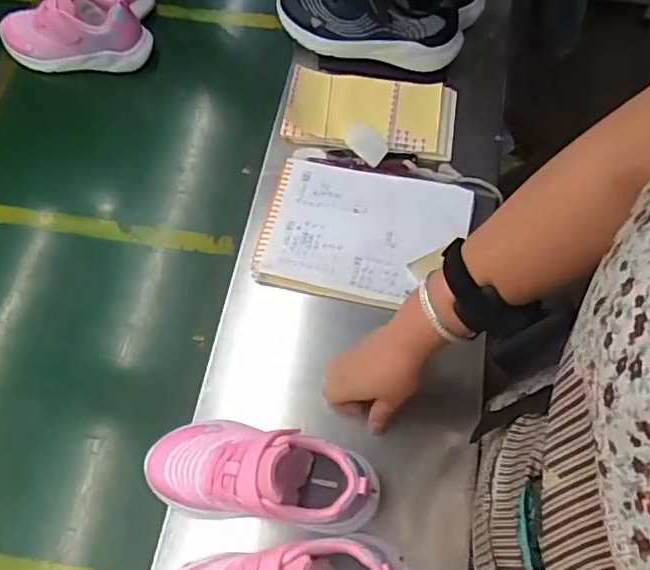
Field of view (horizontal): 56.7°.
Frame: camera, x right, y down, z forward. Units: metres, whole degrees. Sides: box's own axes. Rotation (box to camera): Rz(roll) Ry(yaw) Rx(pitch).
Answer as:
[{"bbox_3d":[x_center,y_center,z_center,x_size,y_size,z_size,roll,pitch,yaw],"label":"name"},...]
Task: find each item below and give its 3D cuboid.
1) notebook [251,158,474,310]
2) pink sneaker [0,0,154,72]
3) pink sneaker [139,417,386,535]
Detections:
[{"bbox_3d":[0.040,-0.056,0.646,0.207,0.016,0.156,13,65,6],"label":"notebook"},{"bbox_3d":[-0.327,-0.325,0.771,0.198,0.106,0.073,-1,65,-1],"label":"pink sneaker"},{"bbox_3d":[-0.053,0.158,0.508,0.194,0.090,0.077,8,65,3],"label":"pink sneaker"}]

